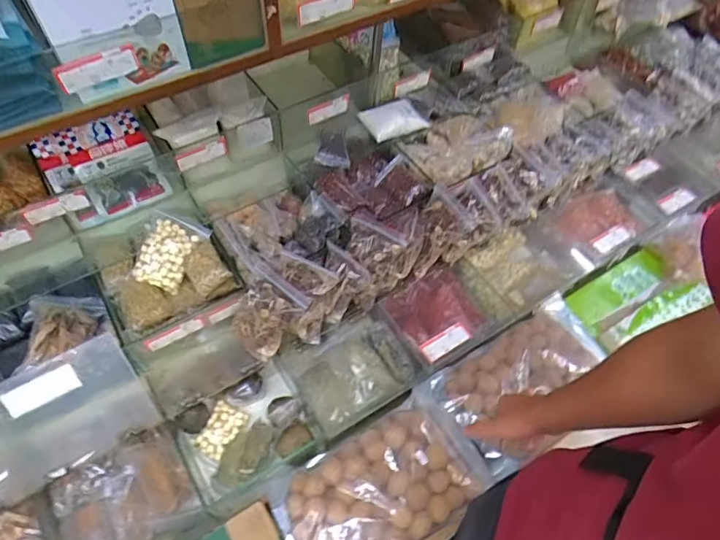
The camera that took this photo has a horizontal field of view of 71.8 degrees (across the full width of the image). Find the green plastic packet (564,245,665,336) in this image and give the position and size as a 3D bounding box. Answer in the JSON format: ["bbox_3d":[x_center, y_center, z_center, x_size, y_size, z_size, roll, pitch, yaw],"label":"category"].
[{"bbox_3d":[0.518,0.033,1.007,0.235,0.019,0.085,-33,77,-16],"label":"green plastic packet"}]

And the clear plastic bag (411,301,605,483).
[{"bbox_3d":[0.279,0.188,0.852,0.322,0.060,0.197,-32,62,-20],"label":"clear plastic bag"}]

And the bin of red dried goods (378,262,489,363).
[{"bbox_3d":[0.152,0.081,0.957,0.198,0.102,0.163,-32,62,-22],"label":"bin of red dried goods"}]

